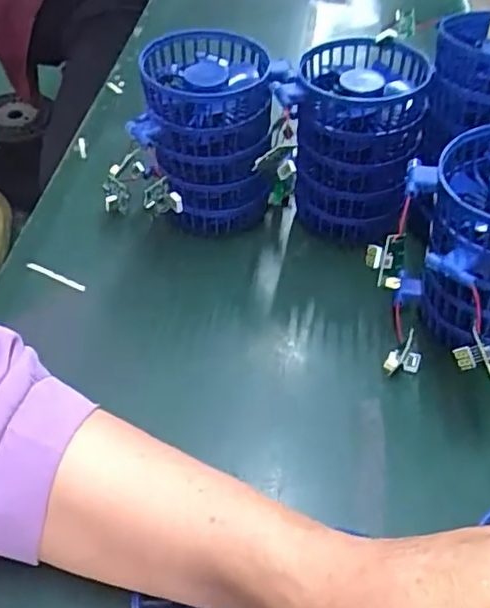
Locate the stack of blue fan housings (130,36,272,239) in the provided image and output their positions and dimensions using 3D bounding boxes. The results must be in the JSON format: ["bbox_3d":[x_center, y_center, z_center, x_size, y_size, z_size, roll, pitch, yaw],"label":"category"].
[{"bbox_3d":[-0.031,-0.122,0.469,0.096,0.126,0.100,-1,50,-3],"label":"stack of blue fan housings"}]

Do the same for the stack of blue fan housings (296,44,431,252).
[{"bbox_3d":[0.080,-0.120,0.465,0.091,0.124,0.091,6,49,3],"label":"stack of blue fan housings"}]

